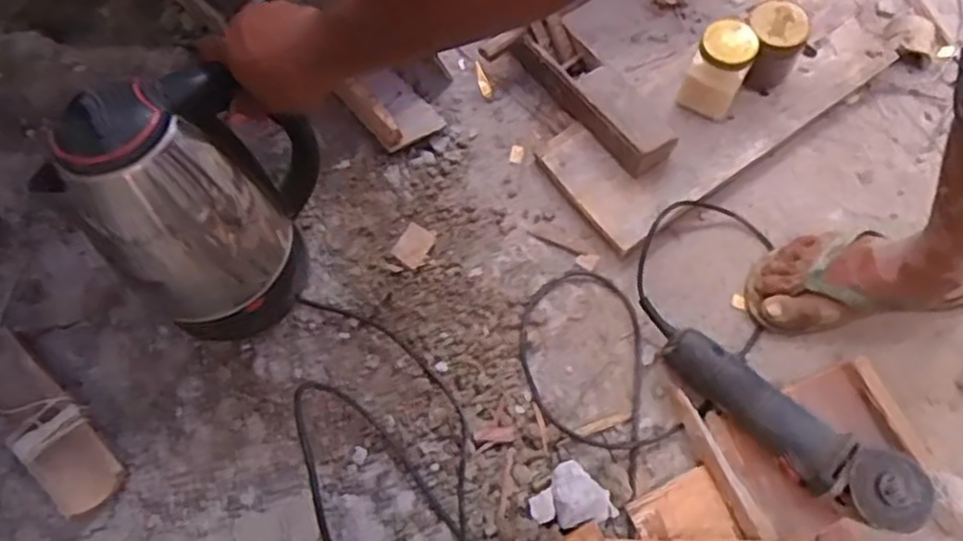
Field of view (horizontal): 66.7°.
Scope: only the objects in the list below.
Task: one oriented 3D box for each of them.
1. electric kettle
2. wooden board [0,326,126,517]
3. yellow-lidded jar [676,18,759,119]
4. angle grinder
[{"bbox_3d":[-0.234,-0.064,0.634,0.146,0.260,0.199,30,71,10],"label":"electric kettle"},{"bbox_3d":[-0.409,0.140,0.681,0.200,0.034,0.064,42,73,14],"label":"wooden board"},{"bbox_3d":[0.279,-0.236,0.868,0.062,0.110,0.068,0,70,-1],"label":"yellow-lidded jar"},{"bbox_3d":[0.309,0.155,0.744,0.275,0.062,0.069,37,71,26],"label":"angle grinder"}]

